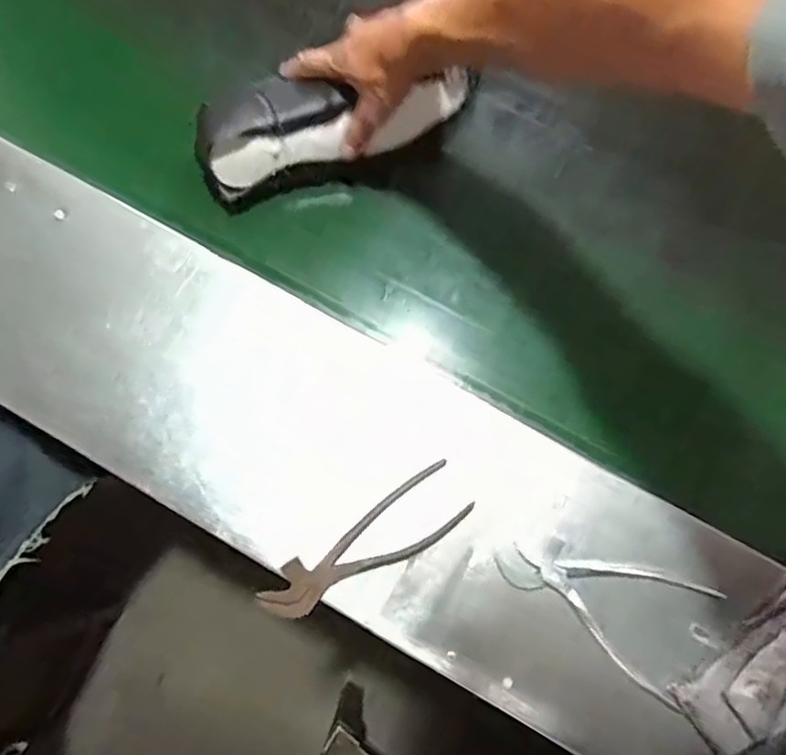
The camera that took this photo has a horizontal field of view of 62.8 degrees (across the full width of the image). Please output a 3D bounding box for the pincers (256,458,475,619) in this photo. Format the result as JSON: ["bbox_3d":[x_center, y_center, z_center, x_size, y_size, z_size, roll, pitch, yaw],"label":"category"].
[{"bbox_3d":[-0.023,0.146,0.549,0.190,0.016,0.055,-33,76,-8],"label":"pincers"}]

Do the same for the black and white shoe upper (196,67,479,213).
[{"bbox_3d":[-0.056,-0.254,0.631,0.268,0.074,0.086,-12,74,-2],"label":"black and white shoe upper"}]

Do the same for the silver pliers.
[{"bbox_3d":[0.173,0.190,0.538,0.174,0.015,0.097,23,75,7],"label":"silver pliers"}]

